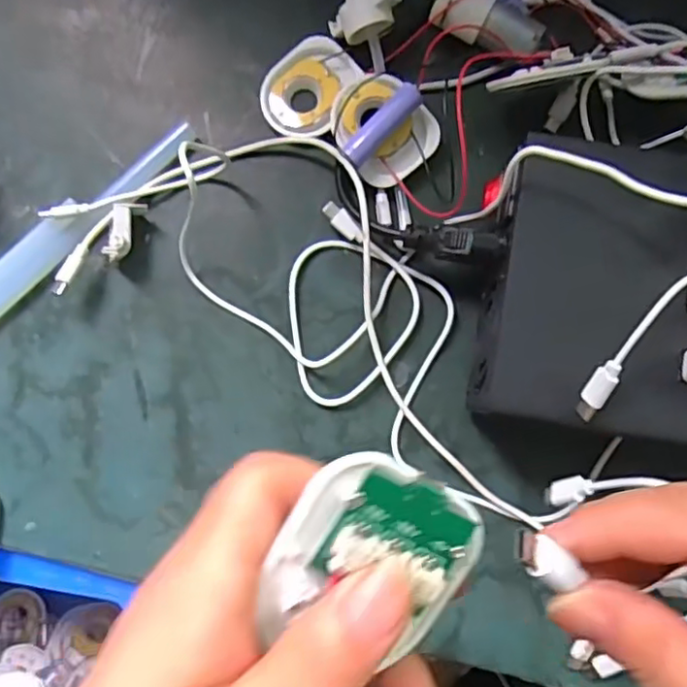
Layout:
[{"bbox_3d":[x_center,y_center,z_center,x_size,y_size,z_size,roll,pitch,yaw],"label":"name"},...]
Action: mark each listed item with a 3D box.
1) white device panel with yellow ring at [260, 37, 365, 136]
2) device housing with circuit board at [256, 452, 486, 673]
[{"bbox_3d":[-0.020,-0.145,0.365,0.045,0.008,0.059,28,84,3],"label":"white device panel with yellow ring"},{"bbox_3d":[0.008,0.052,0.161,0.049,0.019,0.047,29,98,-17],"label":"device housing with circuit board"}]

